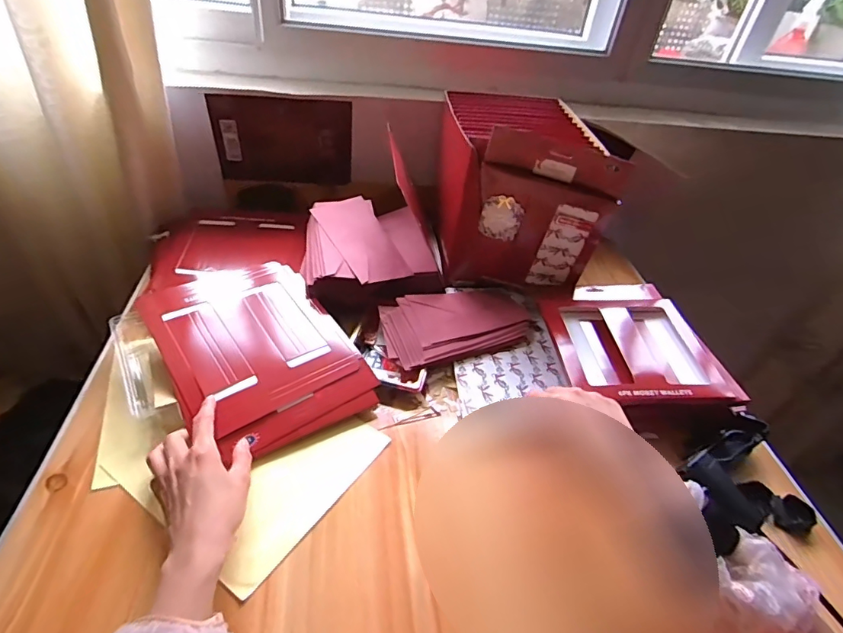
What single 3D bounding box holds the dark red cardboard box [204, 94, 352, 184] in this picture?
[{"bbox_3d":[-0.239,-0.306,0.837,0.228,0.151,0.023,-2,42,-11],"label":"dark red cardboard box"}]

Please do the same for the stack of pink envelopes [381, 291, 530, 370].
[{"bbox_3d":[0.058,0.005,0.687,0.232,0.033,0.105,-13,45,-23],"label":"stack of pink envelopes"}]

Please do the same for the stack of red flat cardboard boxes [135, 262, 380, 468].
[{"bbox_3d":[-0.215,0.033,0.604,0.208,0.053,0.283,-20,48,-28],"label":"stack of red flat cardboard boxes"}]

